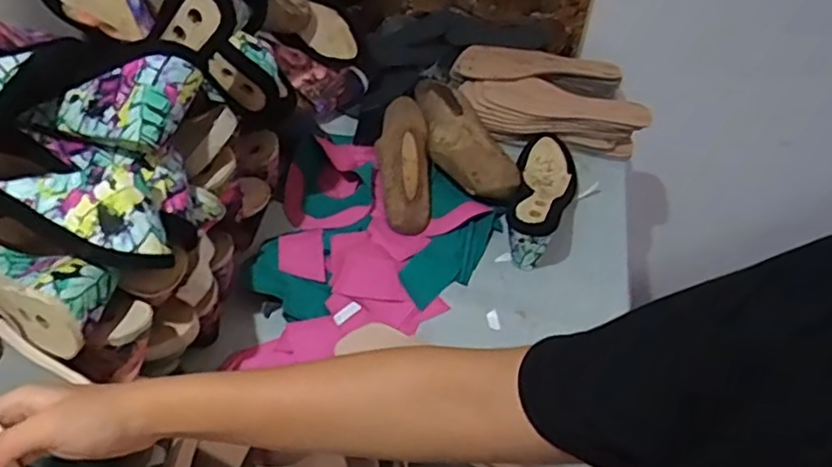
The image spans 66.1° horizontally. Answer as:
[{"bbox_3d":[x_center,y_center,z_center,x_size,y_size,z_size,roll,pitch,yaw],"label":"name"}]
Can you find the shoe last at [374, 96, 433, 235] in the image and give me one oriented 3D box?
[{"bbox_3d":[-0.017,-0.115,0.871,0.073,0.077,0.227,-2,49,-3],"label":"shoe last"}]

